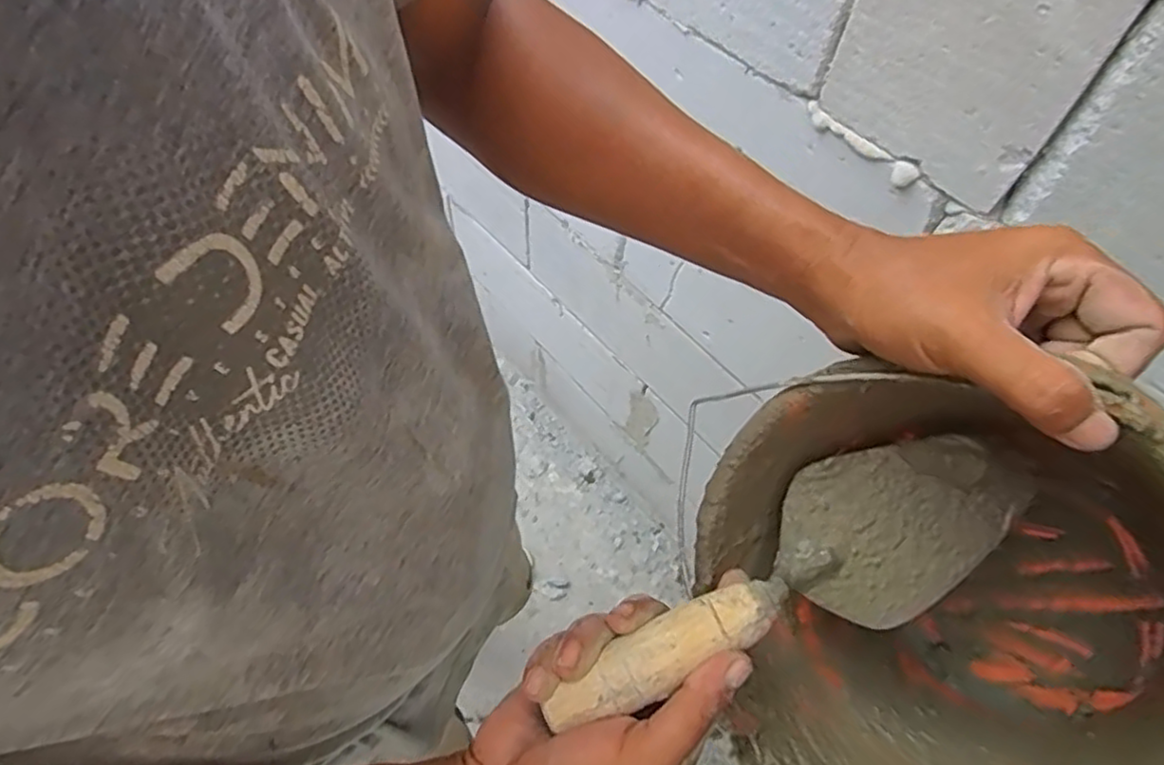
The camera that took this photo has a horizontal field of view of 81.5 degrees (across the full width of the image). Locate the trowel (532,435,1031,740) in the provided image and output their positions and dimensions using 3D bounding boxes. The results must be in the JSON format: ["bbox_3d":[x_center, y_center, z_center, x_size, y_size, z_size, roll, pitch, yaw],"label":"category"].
[{"bbox_3d":[0.104,0.102,0.348,0.253,0.062,0.083,-24,61,-13],"label":"trowel"}]

